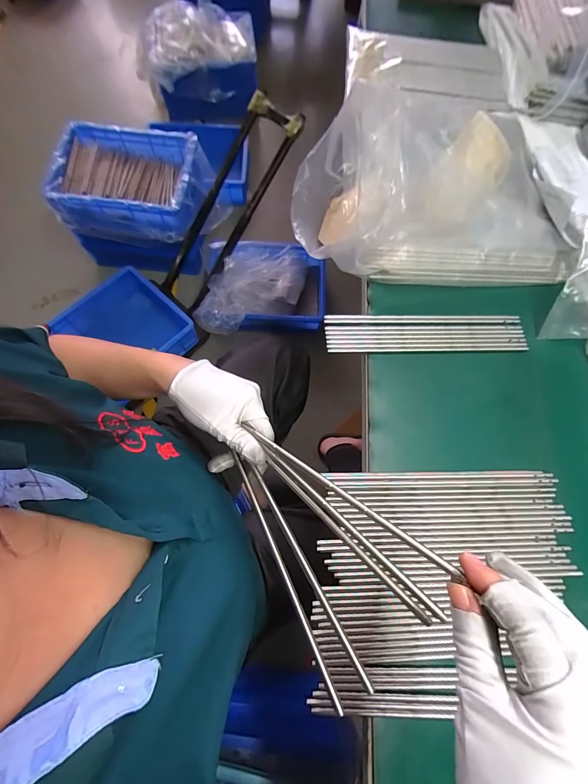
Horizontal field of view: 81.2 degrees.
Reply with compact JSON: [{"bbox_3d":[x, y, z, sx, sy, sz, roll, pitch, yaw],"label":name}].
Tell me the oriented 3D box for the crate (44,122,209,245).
[{"bbox_3d":[-0.476,-0.607,1.022,0.384,0.130,0.302,7,73,0],"label":"crate"}]

